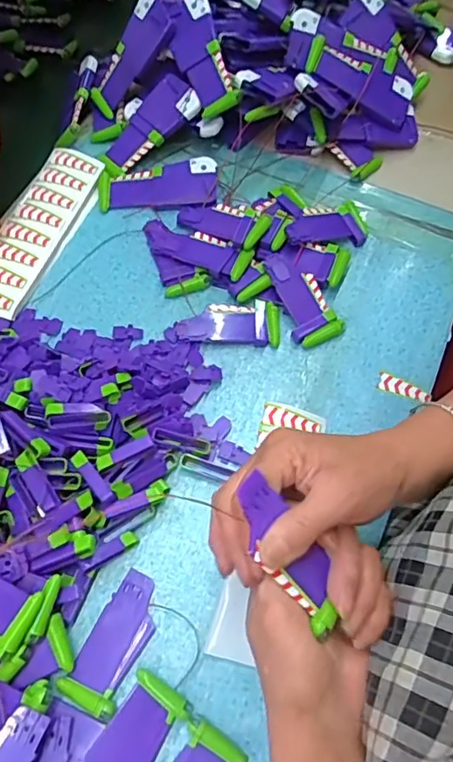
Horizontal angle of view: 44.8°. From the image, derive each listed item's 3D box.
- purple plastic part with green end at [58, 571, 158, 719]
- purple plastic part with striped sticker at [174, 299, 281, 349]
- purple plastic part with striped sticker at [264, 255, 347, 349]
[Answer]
[{"bbox_3d":[-0.075,0.179,0.382,0.038,0.008,0.088,26,67,11],"label":"purple plastic part with green end"},{"bbox_3d":[0.002,-0.054,0.488,0.089,0.017,0.040,1,64,0],"label":"purple plastic part with striped sticker"},{"bbox_3d":[0.065,-0.075,0.497,0.044,0.009,0.093,-30,83,-14],"label":"purple plastic part with striped sticker"}]

